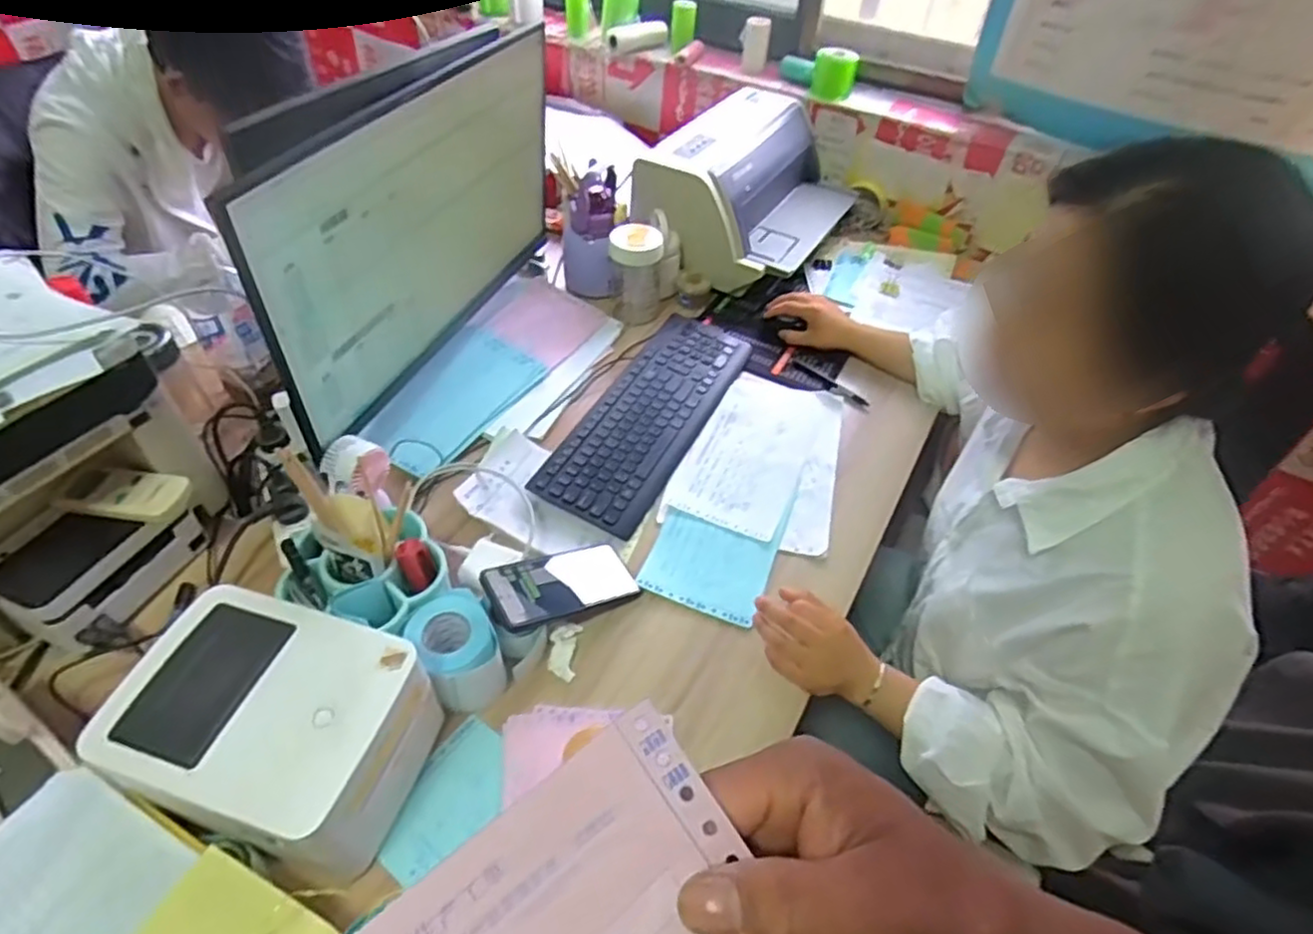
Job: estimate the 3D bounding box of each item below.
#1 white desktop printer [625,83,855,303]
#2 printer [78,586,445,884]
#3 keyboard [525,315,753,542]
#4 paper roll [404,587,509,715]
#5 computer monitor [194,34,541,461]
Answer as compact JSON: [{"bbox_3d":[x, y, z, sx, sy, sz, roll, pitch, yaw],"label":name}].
[{"bbox_3d":[0.169,-0.483,1.224,0.278,0.184,0.390,26,51,19],"label":"white desktop printer"},{"bbox_3d":[-0.314,0.218,0.584,0.211,0.119,0.171,14,48,9],"label":"printer"},{"bbox_3d":[-0.003,-0.083,0.961,0.143,0.016,0.417,22,50,16],"label":"keyboard"},{"bbox_3d":[-0.190,0.180,0.673,0.072,0.075,0.088,-29,56,-26],"label":"paper roll"},{"bbox_3d":[-0.263,-0.291,0.852,0.055,0.306,0.543,17,49,12],"label":"computer monitor"}]

